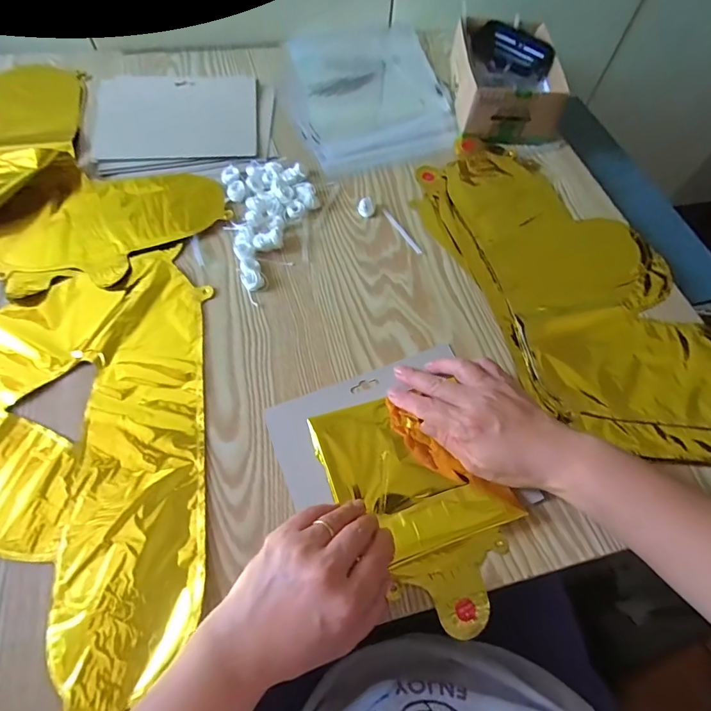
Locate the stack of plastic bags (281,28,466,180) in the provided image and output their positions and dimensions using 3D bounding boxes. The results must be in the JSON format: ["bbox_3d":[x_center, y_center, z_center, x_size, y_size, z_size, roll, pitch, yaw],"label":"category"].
[{"bbox_3d":[0.013,-0.405,0.638,0.241,0.010,0.331,-12,62,-10],"label":"stack of plastic bags"}]

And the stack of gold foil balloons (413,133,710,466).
[{"bbox_3d":[0.239,-0.082,0.461,0.223,0.014,0.447,-17,63,-12],"label":"stack of gold foil balloons"}]

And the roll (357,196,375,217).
[{"bbox_3d":[0.013,-0.176,0.500,0.020,0.014,0.020,1,61,-2],"label":"roll"}]

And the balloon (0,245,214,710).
[{"bbox_3d":[-0.299,0.082,0.344,0.341,0.010,0.382,-6,61,-7],"label":"balloon"}]

